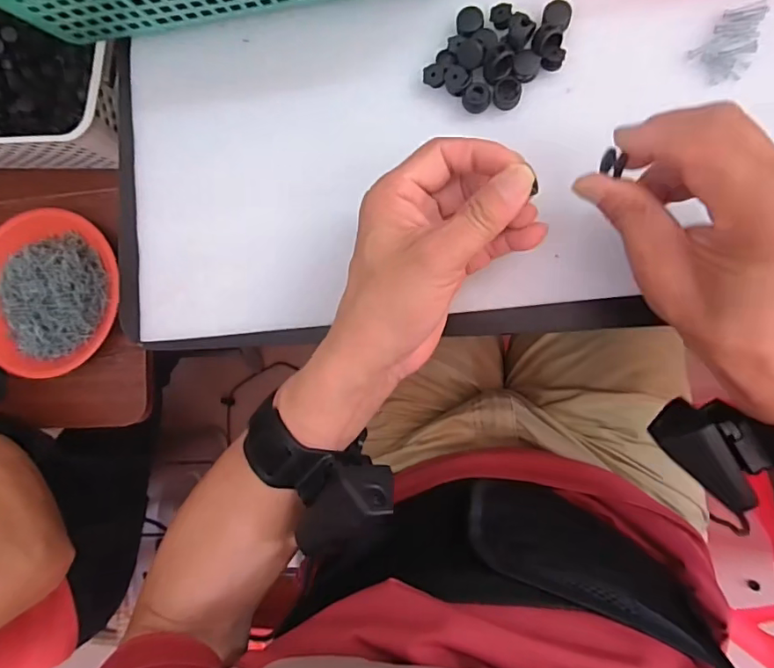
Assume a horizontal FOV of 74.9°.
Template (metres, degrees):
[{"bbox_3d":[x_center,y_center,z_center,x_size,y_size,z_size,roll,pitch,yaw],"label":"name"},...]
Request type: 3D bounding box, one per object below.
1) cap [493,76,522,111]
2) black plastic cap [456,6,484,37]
[{"bbox_3d":[0.075,-0.150,0.315,0.016,0.006,0.019,21,91,10],"label":"cap"},{"bbox_3d":[0.053,-0.198,0.320,0.017,0.006,0.015,-3,87,9],"label":"black plastic cap"}]

